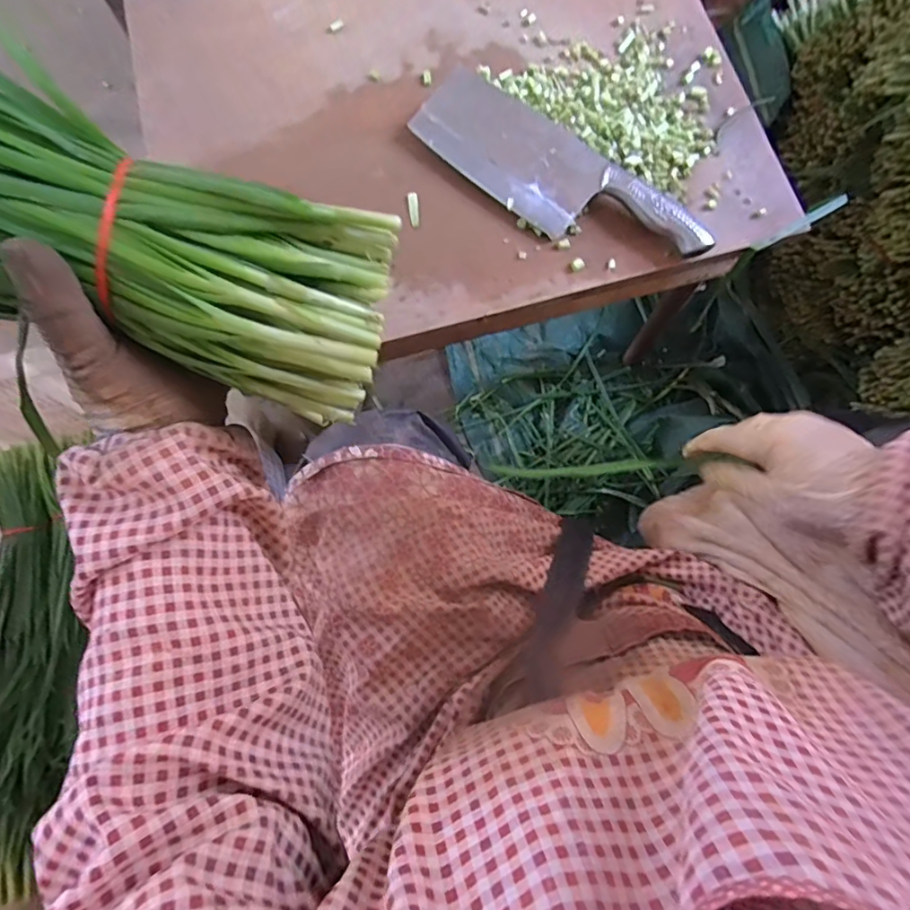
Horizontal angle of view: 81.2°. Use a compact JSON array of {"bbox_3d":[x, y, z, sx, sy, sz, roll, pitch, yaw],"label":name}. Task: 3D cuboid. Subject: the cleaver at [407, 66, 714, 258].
[{"bbox_3d":[0.089,-0.257,0.490,0.291,0.025,0.085,39,79,10],"label":"cleaver"}]

